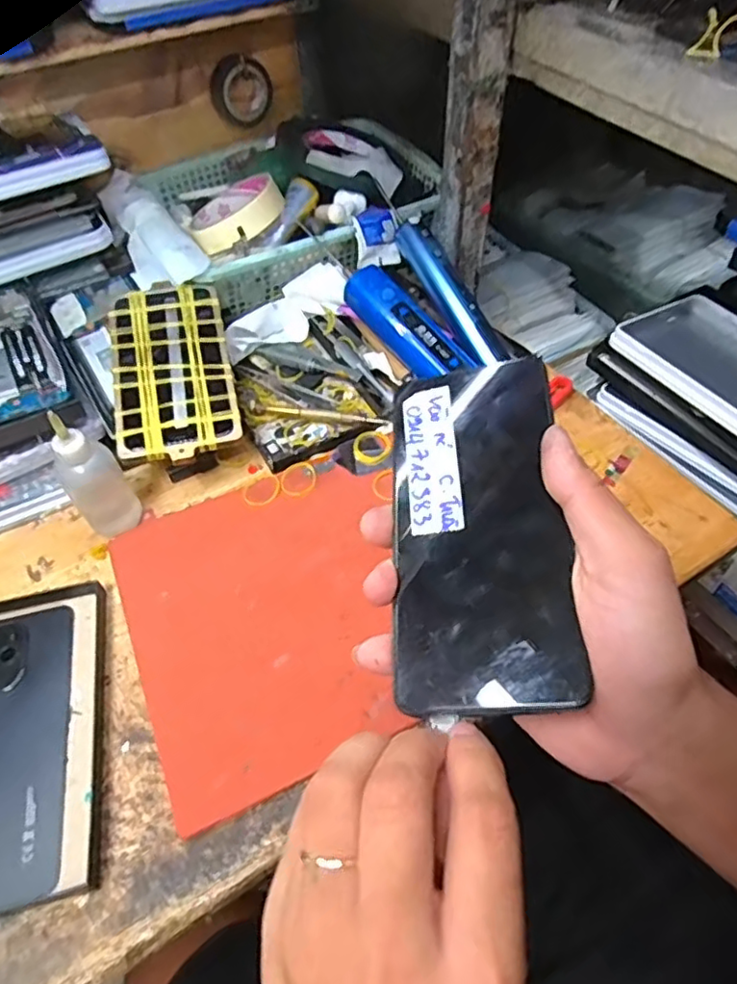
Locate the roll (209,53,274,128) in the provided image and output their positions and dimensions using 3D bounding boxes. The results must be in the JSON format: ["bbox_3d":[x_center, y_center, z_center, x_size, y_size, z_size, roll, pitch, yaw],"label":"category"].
[{"bbox_3d":[-0.120,-0.379,0.593,0.060,0.057,0.016,-24,56,-17],"label":"roll"}]

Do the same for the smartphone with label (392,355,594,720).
[{"bbox_3d":[0.048,0.013,0.273,0.071,0.009,0.158,-8,61,18],"label":"smartphone with label"}]

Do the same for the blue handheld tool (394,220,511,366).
[{"bbox_3d":[0.067,-0.166,0.522,0.023,0.022,0.148,-25,75,-17],"label":"blue handheld tool"}]

